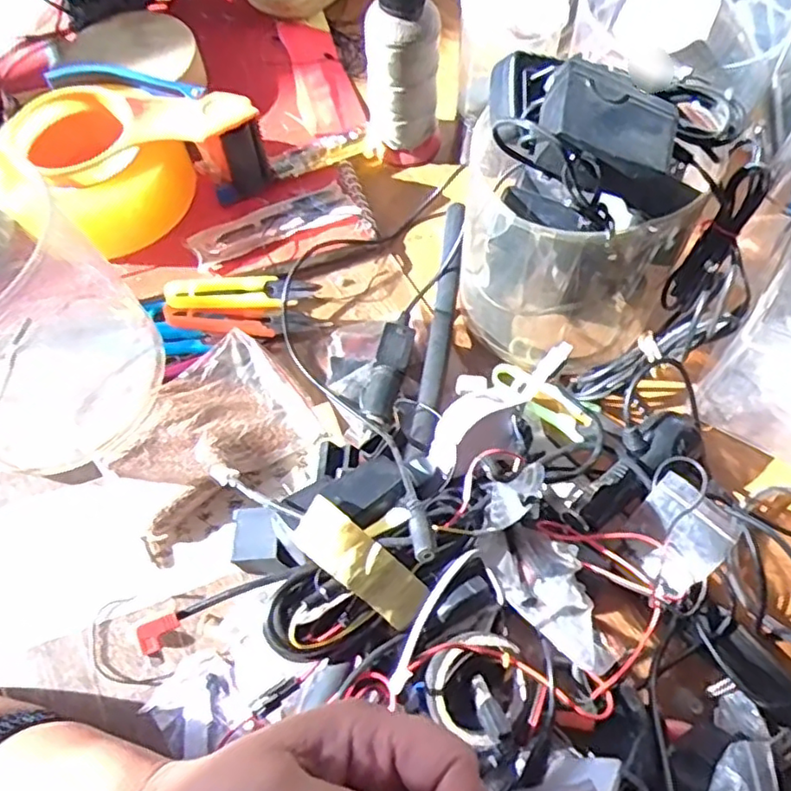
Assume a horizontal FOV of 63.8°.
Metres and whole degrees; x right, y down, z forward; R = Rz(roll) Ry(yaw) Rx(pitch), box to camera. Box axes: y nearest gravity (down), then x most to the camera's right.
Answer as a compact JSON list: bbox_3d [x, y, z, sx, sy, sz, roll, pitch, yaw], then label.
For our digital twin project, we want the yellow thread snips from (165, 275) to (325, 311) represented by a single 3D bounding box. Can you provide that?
[{"bbox_3d":[-0.102,-0.070,0.421,0.091,0.019,0.026,1,63,1],"label":"yellow thread snips"}]

